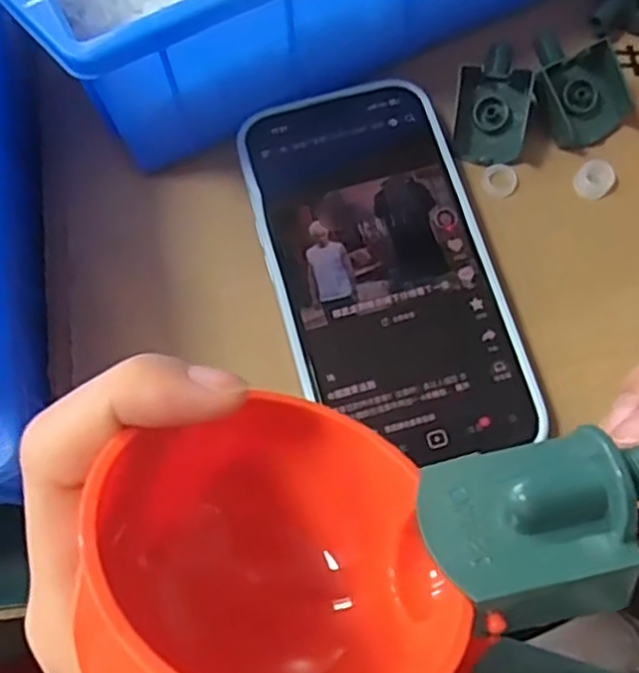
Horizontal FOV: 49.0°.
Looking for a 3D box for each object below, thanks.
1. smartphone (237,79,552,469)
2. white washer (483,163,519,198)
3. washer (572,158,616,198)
[{"bbox_3d":[0.022,-0.025,0.248,0.074,0.012,0.141,-15,69,-4],"label":"smartphone"},{"bbox_3d":[0.069,-0.060,0.266,0.013,0.004,0.013,0,69,1],"label":"white washer"},{"bbox_3d":[0.104,-0.060,0.265,0.014,0.005,0.014,0,69,1],"label":"washer"}]

